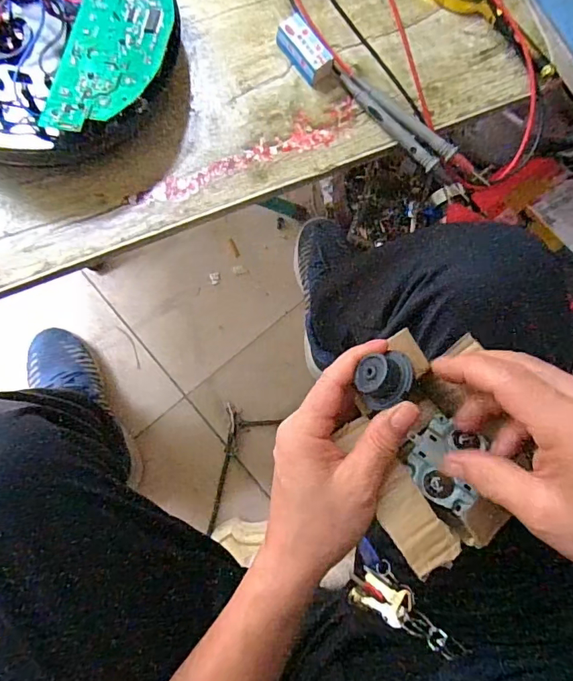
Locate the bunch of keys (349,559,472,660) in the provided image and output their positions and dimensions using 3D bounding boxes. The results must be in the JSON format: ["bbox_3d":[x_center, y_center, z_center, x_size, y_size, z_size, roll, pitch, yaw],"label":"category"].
[{"bbox_3d":[0.103,0.235,0.409,0.104,0.017,0.045,21,78,42],"label":"bunch of keys"}]

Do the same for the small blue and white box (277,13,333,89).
[{"bbox_3d":[0.016,-0.236,0.383,0.022,0.021,0.052,-38,89,-9],"label":"small blue and white box"}]

